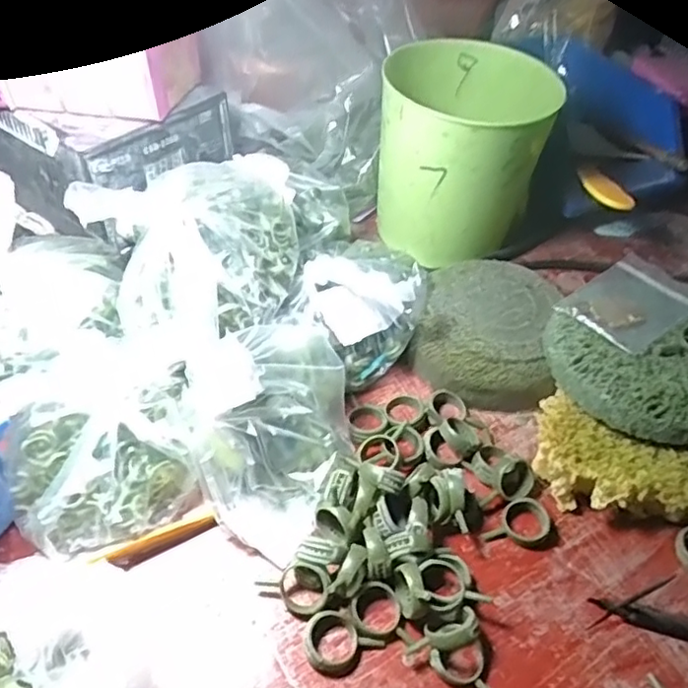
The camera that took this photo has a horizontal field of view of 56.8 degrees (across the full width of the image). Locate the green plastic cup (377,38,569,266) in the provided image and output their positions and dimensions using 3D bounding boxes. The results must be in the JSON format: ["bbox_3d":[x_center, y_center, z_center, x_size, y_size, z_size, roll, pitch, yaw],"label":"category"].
[{"bbox_3d":[0.080,-0.130,0.446,0.102,0.111,0.110,2,48,-3],"label":"green plastic cup"}]

